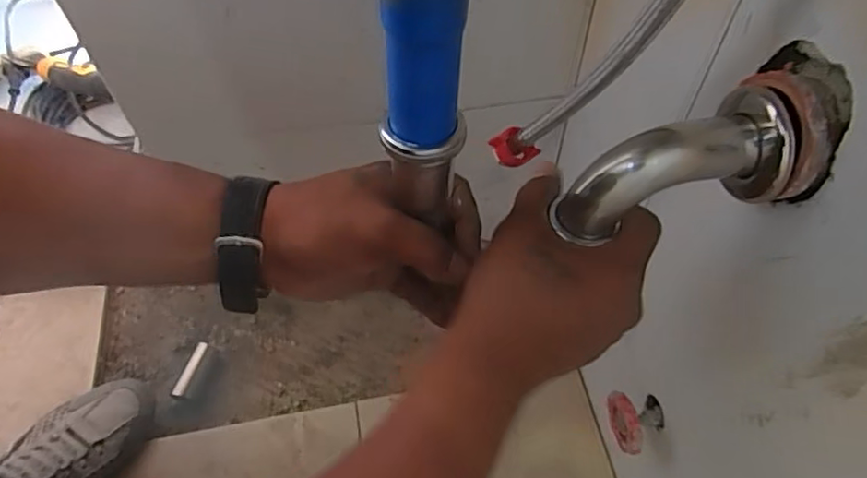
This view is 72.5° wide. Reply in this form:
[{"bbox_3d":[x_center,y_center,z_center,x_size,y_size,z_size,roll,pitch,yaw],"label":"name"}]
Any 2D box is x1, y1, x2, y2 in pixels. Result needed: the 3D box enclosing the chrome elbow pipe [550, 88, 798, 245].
[{"bbox_3d":[0.119,-0.035,0.304,0.117,0.043,0.043,-20,56,13],"label":"chrome elbow pipe"}]

